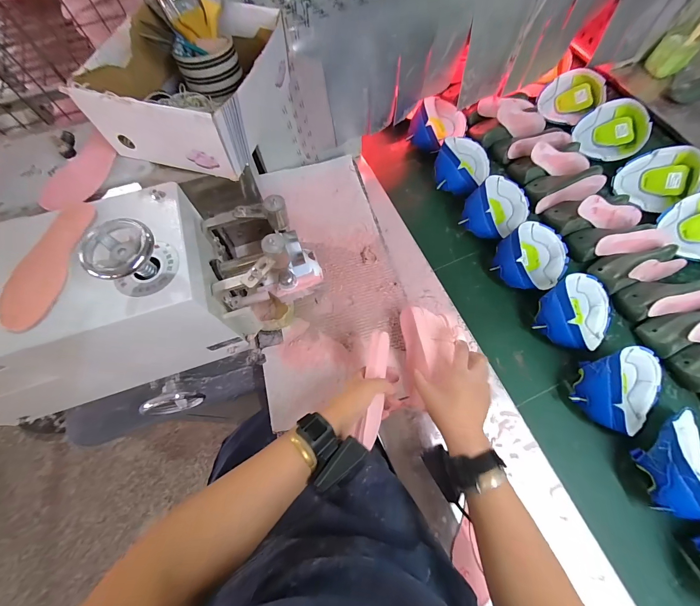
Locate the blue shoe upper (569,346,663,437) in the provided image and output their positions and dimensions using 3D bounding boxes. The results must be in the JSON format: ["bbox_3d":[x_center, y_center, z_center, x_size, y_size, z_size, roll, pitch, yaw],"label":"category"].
[{"bbox_3d":[0.476,0.148,0.523,0.172,0.077,0.131,-18,72,-3],"label":"blue shoe upper"}]

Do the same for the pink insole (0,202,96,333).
[{"bbox_3d":[-0.327,-0.047,0.334,0.053,0.010,0.156,11,70,0],"label":"pink insole"}]

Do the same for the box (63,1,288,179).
[{"bbox_3d":[-0.199,-0.291,0.402,0.184,0.090,0.222,11,73,6],"label":"box"}]

